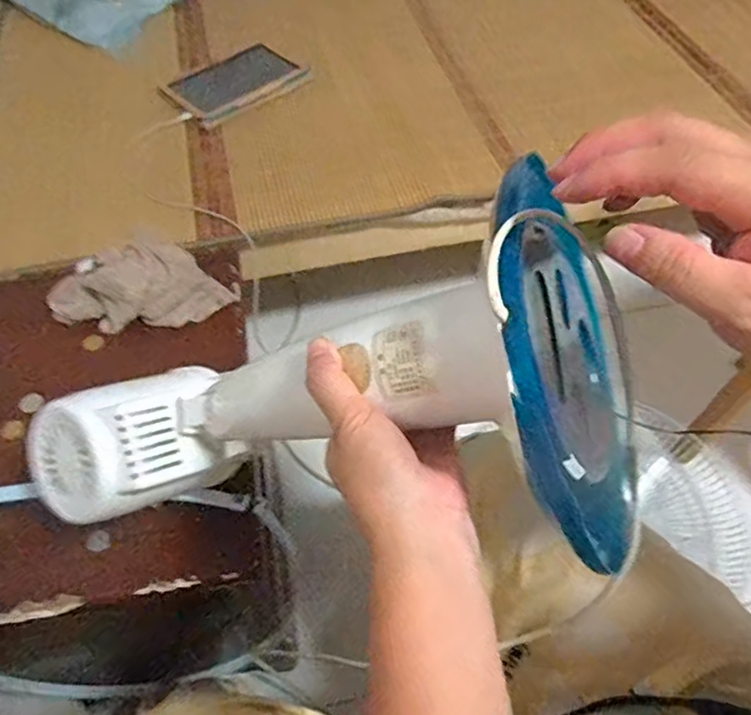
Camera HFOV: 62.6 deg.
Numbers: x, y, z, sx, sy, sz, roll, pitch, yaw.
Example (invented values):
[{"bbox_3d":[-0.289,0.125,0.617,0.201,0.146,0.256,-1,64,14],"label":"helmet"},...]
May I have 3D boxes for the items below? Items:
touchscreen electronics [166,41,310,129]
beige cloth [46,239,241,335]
[{"bbox_3d":[-0.255,-0.507,1.136,0.229,0.014,0.161,-37,61,-23],"label":"touchscreen electronics"},{"bbox_3d":[-0.258,-0.081,0.677,0.199,0.059,0.087,-6,53,-3],"label":"beige cloth"}]

